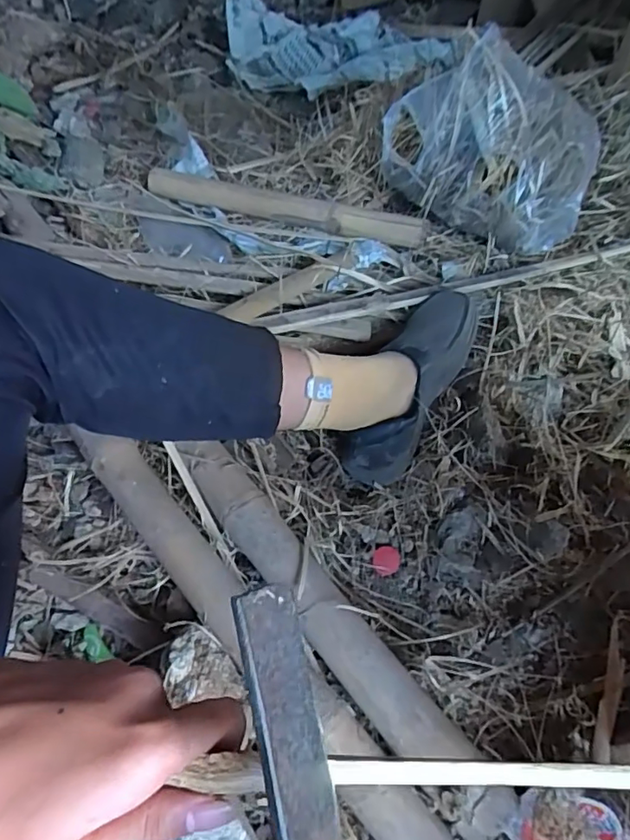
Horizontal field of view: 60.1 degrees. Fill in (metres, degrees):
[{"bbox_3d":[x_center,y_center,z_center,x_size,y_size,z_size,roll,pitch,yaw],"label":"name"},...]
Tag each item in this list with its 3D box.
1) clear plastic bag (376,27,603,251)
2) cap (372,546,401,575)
[{"bbox_3d":[0.248,-0.396,0.770,0.301,0.184,0.144,32,57,18],"label":"clear plastic bag"},{"bbox_3d":[0.078,0.154,0.600,0.030,0.004,0.028,0,74,-1],"label":"cap"}]

